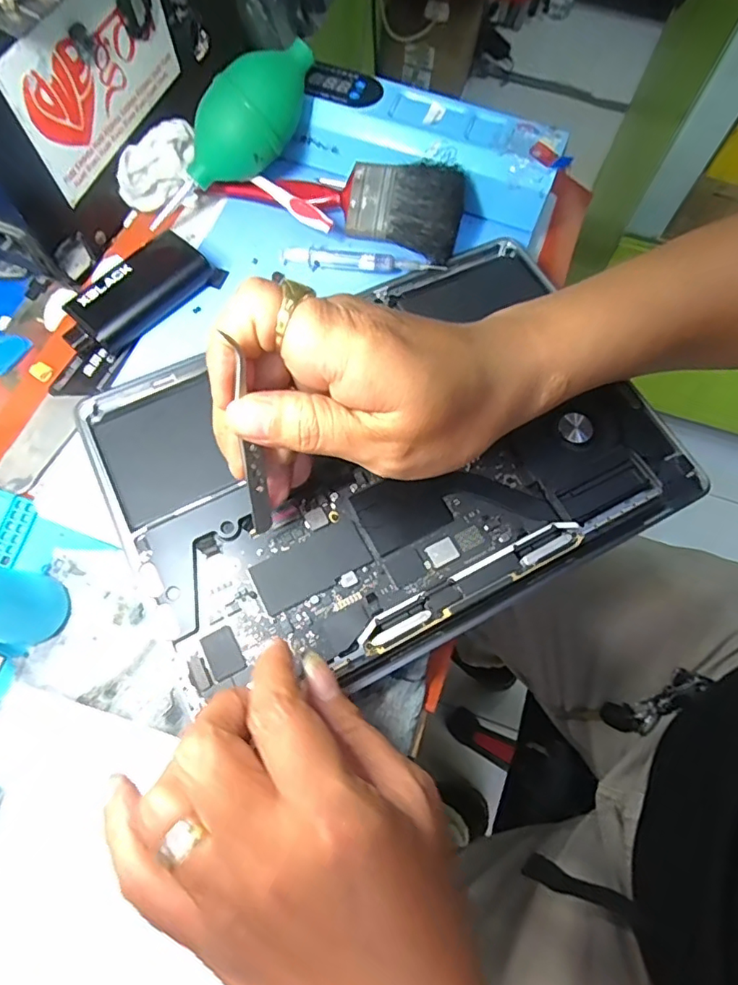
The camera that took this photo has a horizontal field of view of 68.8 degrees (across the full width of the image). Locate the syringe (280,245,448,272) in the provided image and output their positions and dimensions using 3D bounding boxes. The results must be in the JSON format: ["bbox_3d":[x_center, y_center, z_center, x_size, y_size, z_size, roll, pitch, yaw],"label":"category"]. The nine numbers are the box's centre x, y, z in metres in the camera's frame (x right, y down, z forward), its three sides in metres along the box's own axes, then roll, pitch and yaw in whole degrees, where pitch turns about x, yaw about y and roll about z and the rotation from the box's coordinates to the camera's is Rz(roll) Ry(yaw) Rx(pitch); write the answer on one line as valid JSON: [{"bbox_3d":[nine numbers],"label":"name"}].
[{"bbox_3d":[-0.005,-0.153,0.352,0.107,0.009,0.015,6,69,1],"label":"syringe"}]

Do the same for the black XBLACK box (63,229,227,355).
[{"bbox_3d":[-0.145,-0.125,0.339,0.099,0.024,0.043,-42,76,-16],"label":"black XBLACK box"}]

